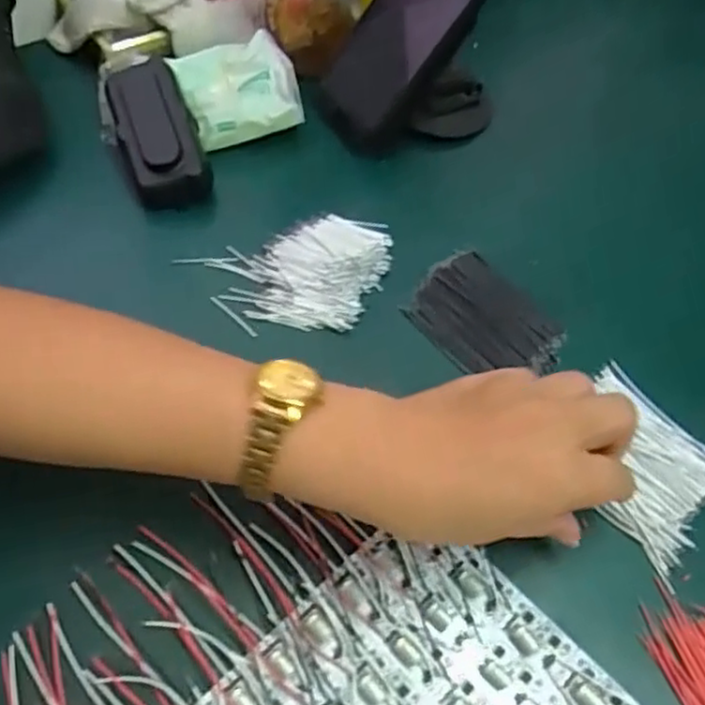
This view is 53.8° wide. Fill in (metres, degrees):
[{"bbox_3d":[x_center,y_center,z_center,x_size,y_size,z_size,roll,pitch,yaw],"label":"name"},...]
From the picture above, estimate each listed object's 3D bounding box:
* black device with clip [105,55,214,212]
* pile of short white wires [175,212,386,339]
[{"bbox_3d":[-0.132,-0.149,0.466,0.048,0.037,0.112,-19,61,-16],"label":"black device with clip"},{"bbox_3d":[-0.036,-0.051,0.429,0.119,0.017,0.081,0,58,-5],"label":"pile of short white wires"}]

